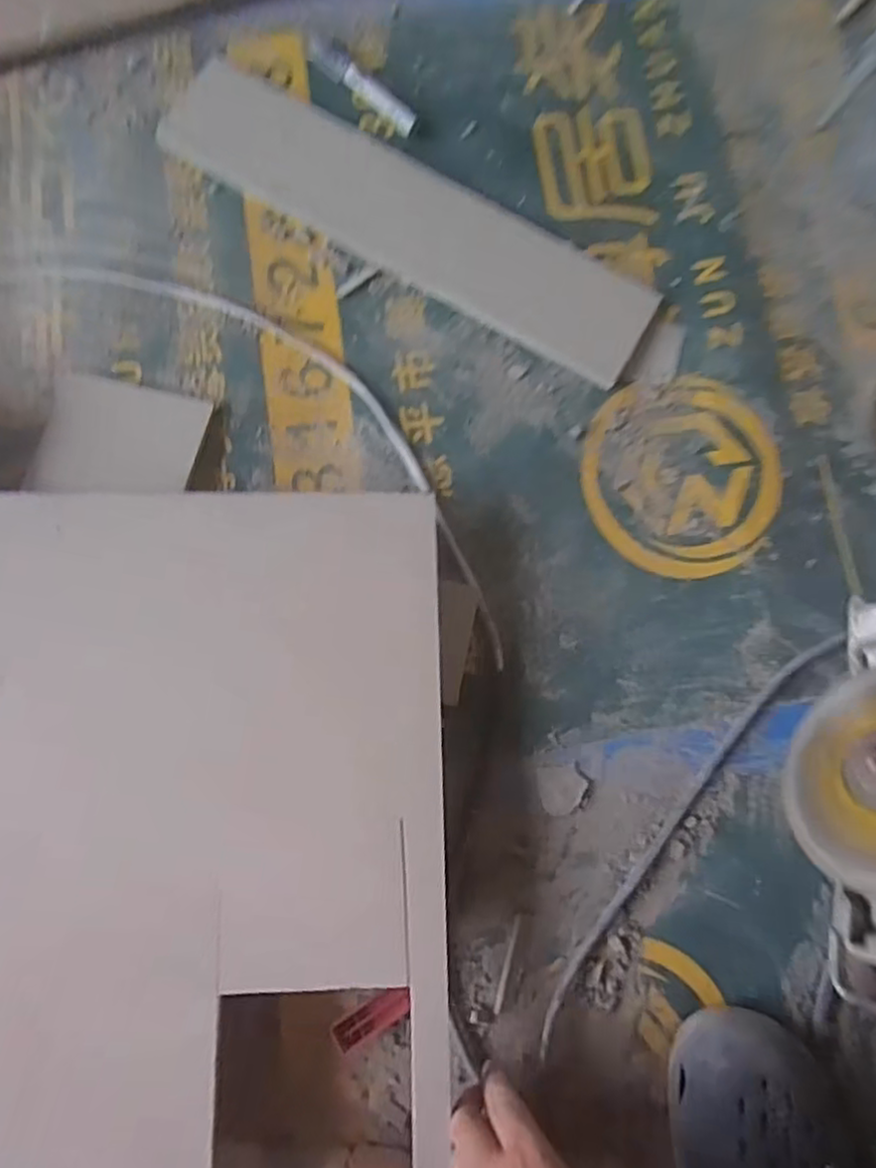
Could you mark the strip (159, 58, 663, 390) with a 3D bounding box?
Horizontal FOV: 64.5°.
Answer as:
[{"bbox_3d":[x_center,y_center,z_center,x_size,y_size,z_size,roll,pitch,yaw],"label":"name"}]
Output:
[{"bbox_3d":[-0.025,-0.312,0.592,0.441,0.012,0.096,30,81,2],"label":"strip"}]

